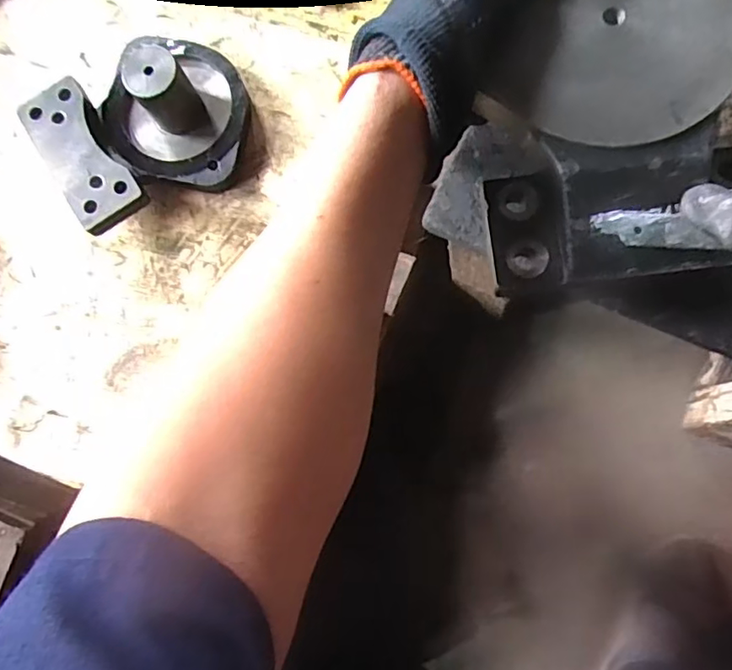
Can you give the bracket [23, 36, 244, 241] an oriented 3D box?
[{"bbox_3d":[-0.199,-0.194,0.515,0.182,0.071,0.148,-33,80,0],"label":"bracket"}]

